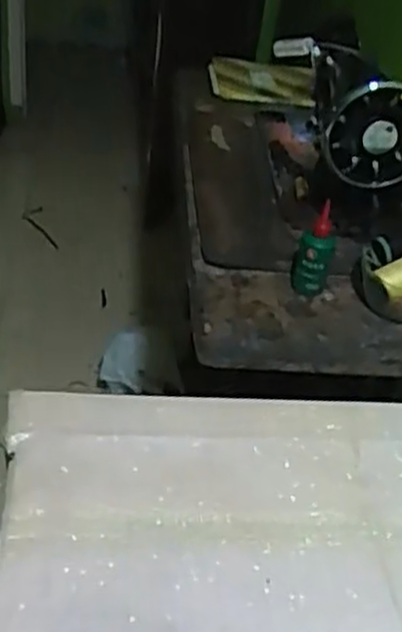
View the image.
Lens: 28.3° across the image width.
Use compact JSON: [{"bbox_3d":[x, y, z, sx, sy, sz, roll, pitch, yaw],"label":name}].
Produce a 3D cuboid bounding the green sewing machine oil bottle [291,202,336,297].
[{"bbox_3d":[0.137,-0.078,0.962,0.045,0.115,0.044,12,37,7],"label":"green sewing machine oil bottle"}]

